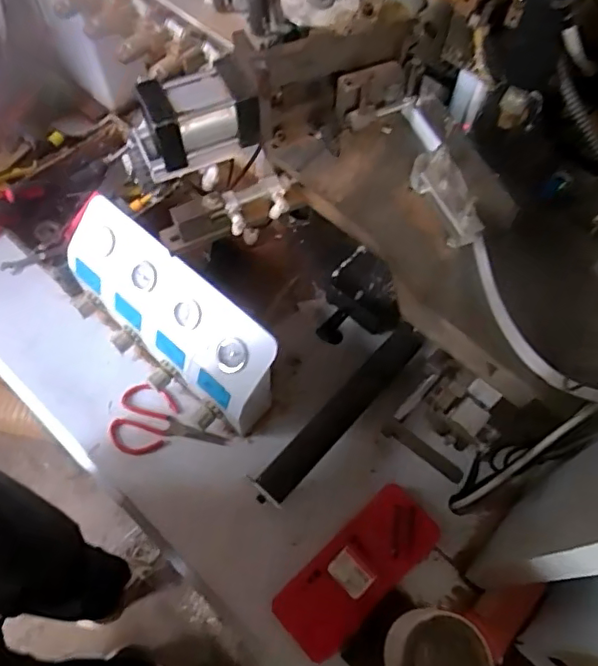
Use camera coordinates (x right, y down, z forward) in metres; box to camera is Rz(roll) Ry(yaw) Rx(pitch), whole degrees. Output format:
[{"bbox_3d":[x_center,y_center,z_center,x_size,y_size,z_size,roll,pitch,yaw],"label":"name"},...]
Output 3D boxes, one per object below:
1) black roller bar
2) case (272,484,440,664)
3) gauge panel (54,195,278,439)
[{"bbox_3d":[0.055,0.108,0.764,0.047,0.040,0.299,42,84,18],"label":"black roller bar"},{"bbox_3d":[0.078,0.311,0.747,0.236,0.035,0.099,-41,71,-19],"label":"case"},{"bbox_3d":[-0.207,-0.020,0.831,0.390,0.177,0.126,37,69,16],"label":"gauge panel"}]

